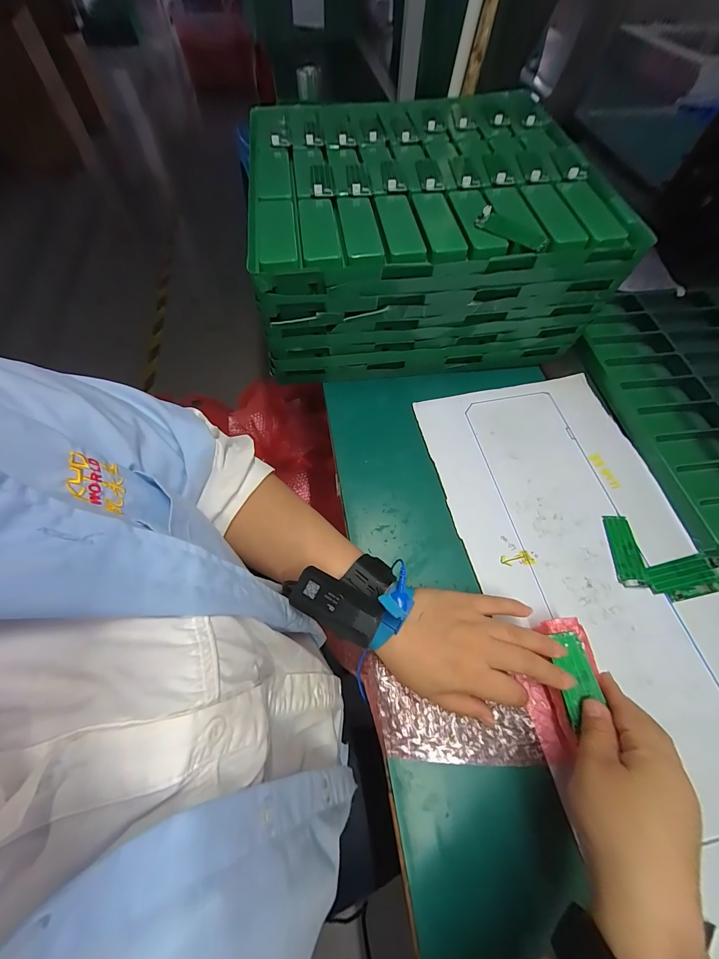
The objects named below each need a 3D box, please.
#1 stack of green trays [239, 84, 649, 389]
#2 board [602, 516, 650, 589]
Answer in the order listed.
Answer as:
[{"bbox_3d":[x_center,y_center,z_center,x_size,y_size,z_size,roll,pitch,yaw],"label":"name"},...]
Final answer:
[{"bbox_3d":[0.071,-0.332,0.457,0.405,0.161,0.365,-9,64,-3],"label":"stack of green trays"},{"bbox_3d":[0.272,0.072,0.341,0.028,0.004,0.073,3,64,3],"label":"board"}]

